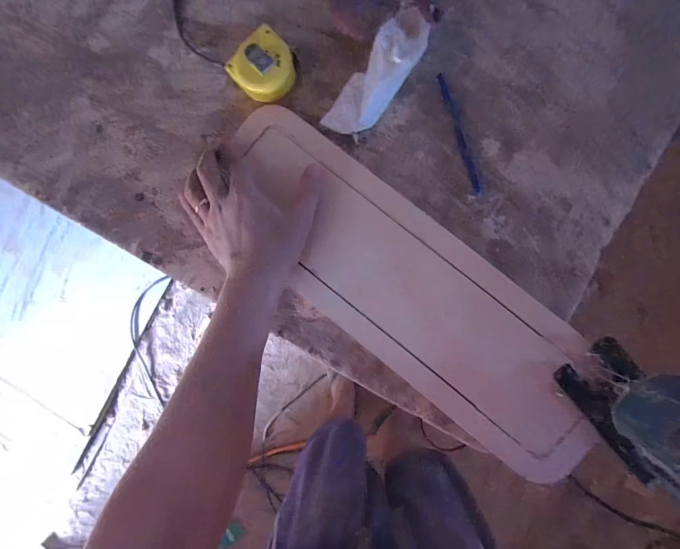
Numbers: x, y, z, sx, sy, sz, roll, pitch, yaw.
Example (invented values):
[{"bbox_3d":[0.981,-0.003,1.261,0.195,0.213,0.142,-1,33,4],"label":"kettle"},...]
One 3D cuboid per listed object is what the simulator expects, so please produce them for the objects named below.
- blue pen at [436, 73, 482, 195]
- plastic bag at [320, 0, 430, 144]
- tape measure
[{"bbox_3d":[0.131,-0.153,0.375,0.009,0.007,0.135,-17,85,4],"label":"blue pen"},{"bbox_3d":[0.042,-0.209,0.357,0.050,0.036,0.142,39,104,6],"label":"plastic bag"},{"bbox_3d":[-0.081,-0.225,0.380,0.062,0.028,0.064,-45,84,1],"label":"tape measure"}]

